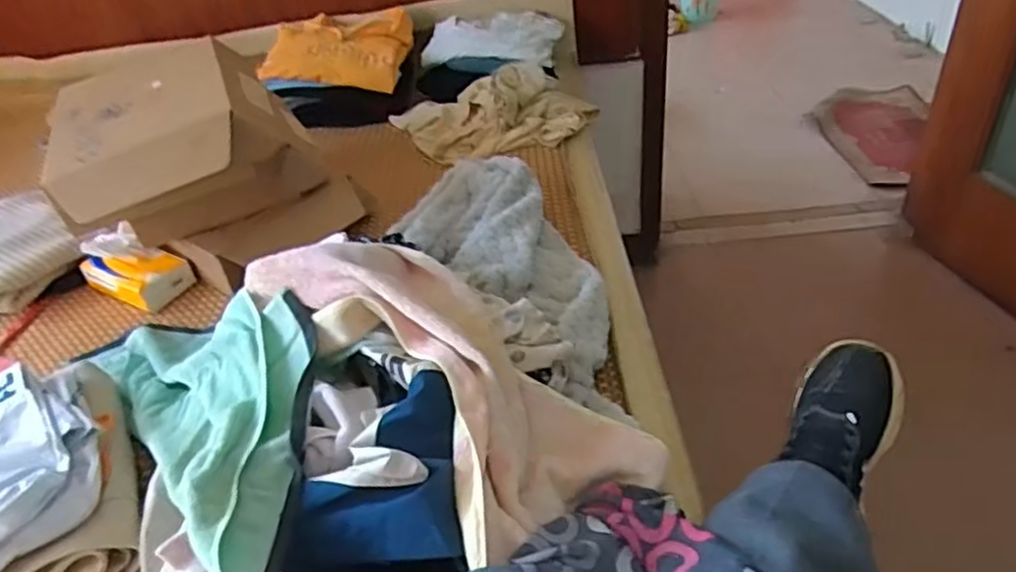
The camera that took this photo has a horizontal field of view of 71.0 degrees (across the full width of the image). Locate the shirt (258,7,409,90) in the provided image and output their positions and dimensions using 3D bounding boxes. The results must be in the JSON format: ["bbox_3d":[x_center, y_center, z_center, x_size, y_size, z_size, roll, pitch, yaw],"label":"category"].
[{"bbox_3d":[-0.388,-0.526,1.603,0.309,0.078,0.264,-2,37,5],"label":"shirt"}]

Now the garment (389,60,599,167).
[{"bbox_3d":[-0.028,-0.373,1.480,0.375,0.079,0.308,-17,38,-14],"label":"garment"}]

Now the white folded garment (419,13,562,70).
[{"bbox_3d":[-0.036,-0.556,1.621,0.318,0.060,0.179,-2,37,6],"label":"white folded garment"}]

